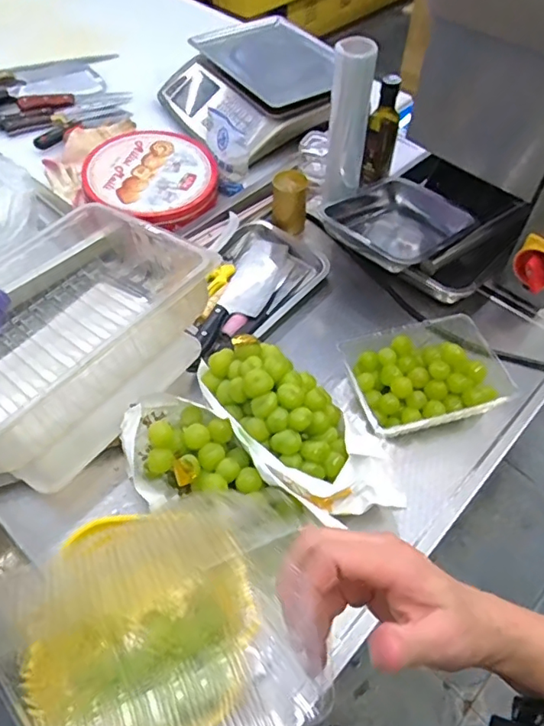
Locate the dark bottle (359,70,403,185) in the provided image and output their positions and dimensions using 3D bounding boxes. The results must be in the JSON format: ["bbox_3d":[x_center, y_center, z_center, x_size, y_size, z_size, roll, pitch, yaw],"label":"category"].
[{"bbox_3d":[0.195,-0.410,0.948,0.053,0.181,0.054,6,54,3],"label":"dark bottle"}]

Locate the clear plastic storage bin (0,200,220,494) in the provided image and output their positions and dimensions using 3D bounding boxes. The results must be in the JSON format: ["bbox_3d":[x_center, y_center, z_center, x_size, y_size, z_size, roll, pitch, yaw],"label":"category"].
[{"bbox_3d":[-0.283,-0.041,0.683,0.288,0.158,0.350,35,61,22],"label":"clear plastic storage bin"}]

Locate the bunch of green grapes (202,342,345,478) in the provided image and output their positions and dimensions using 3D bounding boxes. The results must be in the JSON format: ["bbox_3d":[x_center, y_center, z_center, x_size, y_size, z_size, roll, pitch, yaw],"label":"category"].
[{"bbox_3d":[0.007,0.042,0.639,0.201,0.070,0.104,30,59,19],"label":"bunch of green grapes"}]

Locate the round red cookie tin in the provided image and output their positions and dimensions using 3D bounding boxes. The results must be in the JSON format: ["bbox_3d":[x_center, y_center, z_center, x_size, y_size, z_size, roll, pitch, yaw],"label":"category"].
[{"bbox_3d":[-0.202,-0.331,0.948,0.219,0.047,0.226,1,54,-1],"label":"round red cookie tin"}]

